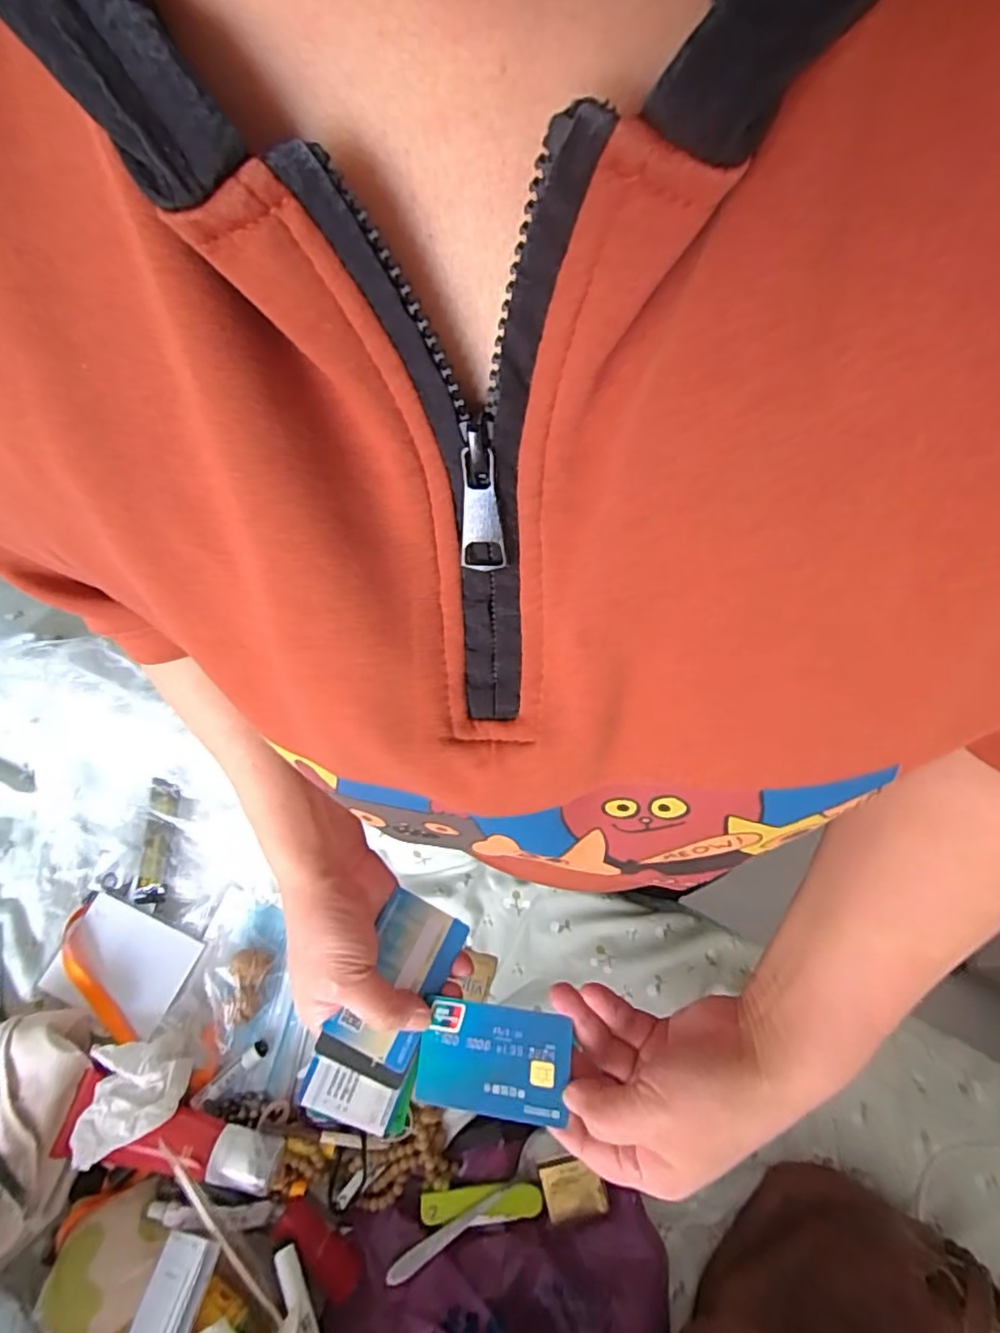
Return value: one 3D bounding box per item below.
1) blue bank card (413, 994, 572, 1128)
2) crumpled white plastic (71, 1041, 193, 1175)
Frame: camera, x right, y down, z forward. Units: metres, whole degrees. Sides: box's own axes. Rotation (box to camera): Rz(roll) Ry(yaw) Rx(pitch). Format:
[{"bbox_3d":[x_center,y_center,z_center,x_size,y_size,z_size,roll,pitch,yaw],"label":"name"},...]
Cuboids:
[{"bbox_3d":[-0.005,0.223,0.344,0.083,0.004,0.055,3,73,11],"label":"blue bank card"},{"bbox_3d":[-0.308,0.365,0.514,0.082,0.050,0.082,-5,63,-5],"label":"crumpled white plastic"}]

